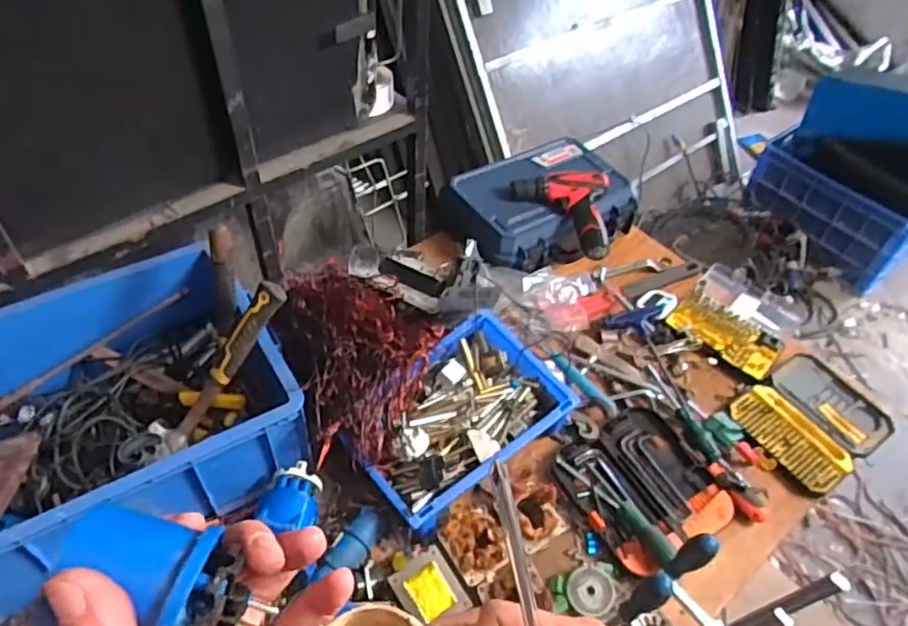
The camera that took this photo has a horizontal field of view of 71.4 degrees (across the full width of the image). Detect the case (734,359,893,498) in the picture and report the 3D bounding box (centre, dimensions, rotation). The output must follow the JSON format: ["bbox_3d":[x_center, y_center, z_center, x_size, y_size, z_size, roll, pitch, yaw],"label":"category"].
[{"bbox_3d":[0.590,0.166,1.032,0.250,0.025,0.182,-25,54,-25],"label":"case"}]

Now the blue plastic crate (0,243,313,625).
[{"bbox_3d":[-0.490,0.132,0.855,0.470,0.159,0.394,-24,54,-24],"label":"blue plastic crate"}]

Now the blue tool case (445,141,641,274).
[{"bbox_3d":[0.182,-0.218,1.255,0.362,0.090,0.292,-25,54,-25],"label":"blue tool case"}]

